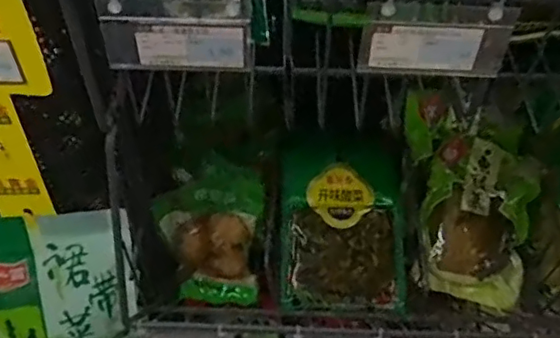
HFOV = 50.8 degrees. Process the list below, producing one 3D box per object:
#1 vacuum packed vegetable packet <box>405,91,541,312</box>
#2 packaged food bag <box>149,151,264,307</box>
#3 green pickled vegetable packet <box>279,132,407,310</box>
[{"bbox_3d":[0.245,0.038,0.746,0.140,0.030,0.266,-7,90,6],"label":"vacuum packed vegetable packet"},{"bbox_3d":[-0.086,0.073,0.713,0.123,0.174,0.029,4,12,4],"label":"packaged food bag"},{"bbox_3d":[0.077,0.065,0.727,0.148,0.028,0.211,-1,73,-5],"label":"green pickled vegetable packet"}]

